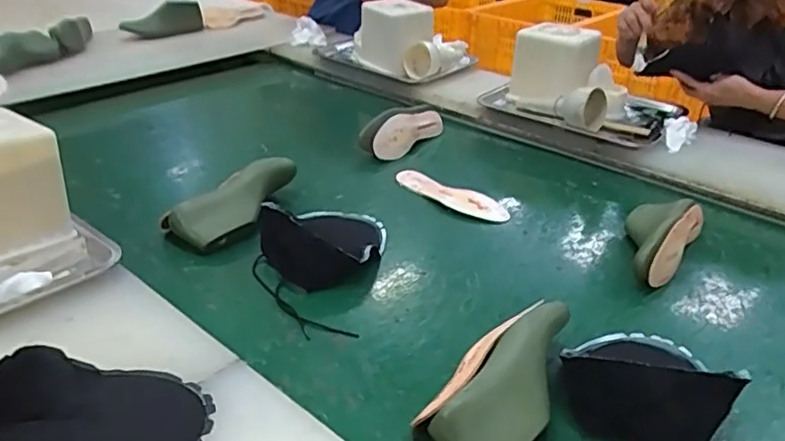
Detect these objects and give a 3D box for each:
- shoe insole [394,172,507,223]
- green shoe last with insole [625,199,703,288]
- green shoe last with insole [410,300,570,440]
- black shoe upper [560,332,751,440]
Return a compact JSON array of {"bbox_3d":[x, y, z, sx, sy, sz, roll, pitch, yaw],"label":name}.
[{"bbox_3d":[0.101,-0.045,1.057,0.221,0.014,0.055,24,50,31],"label":"shoe insole"},{"bbox_3d":[0.402,0.016,0.913,0.097,0.078,0.234,23,37,31],"label":"green shoe last with insole"},{"bbox_3d":[0.119,0.171,0.641,0.105,0.077,0.217,18,35,25],"label":"green shoe last with insole"},{"bbox_3d":[0.271,0.155,0.659,0.163,0.094,0.184,6,32,7],"label":"black shoe upper"}]

